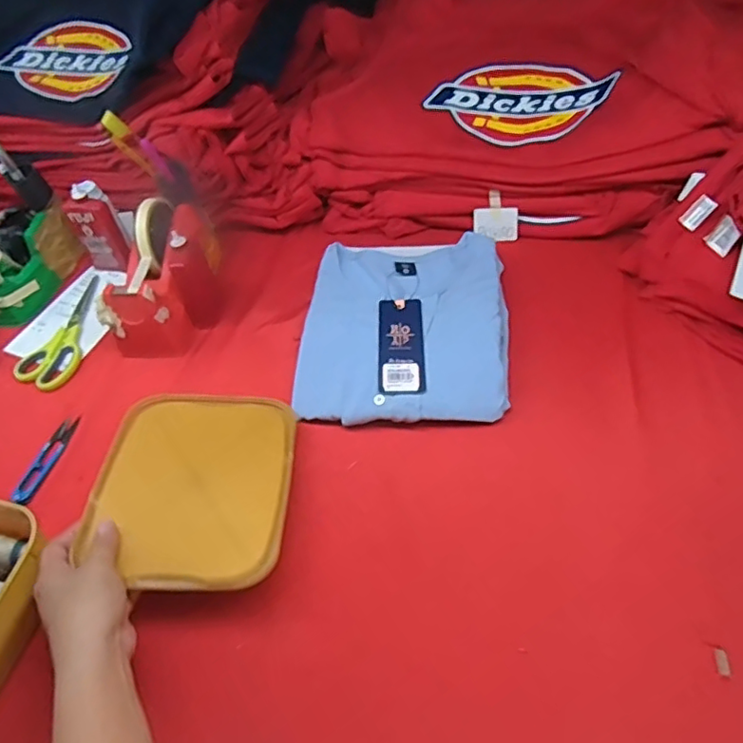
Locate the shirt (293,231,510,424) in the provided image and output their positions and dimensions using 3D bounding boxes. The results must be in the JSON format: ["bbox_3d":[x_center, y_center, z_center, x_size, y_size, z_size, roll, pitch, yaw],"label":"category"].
[{"bbox_3d":[0.039,-0.052,0.648,0.217,0.048,0.255,1,47,8],"label":"shirt"}]

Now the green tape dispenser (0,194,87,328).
[{"bbox_3d":[-0.447,-0.143,0.760,0.068,0.086,0.158,1,47,8],"label":"green tape dispenser"}]

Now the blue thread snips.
[{"bbox_3d":[-0.331,0.089,0.599,0.020,0.014,0.107,3,47,10],"label":"blue thread snips"}]

